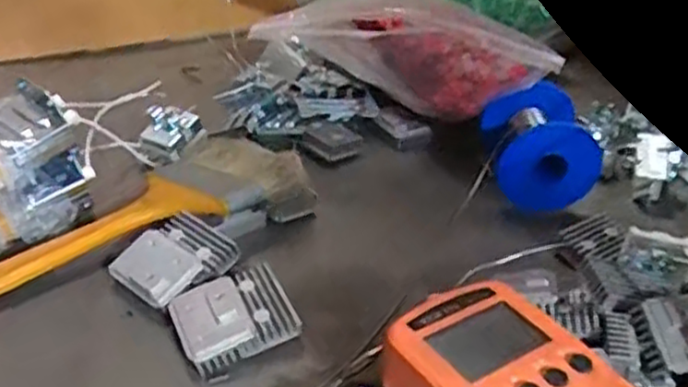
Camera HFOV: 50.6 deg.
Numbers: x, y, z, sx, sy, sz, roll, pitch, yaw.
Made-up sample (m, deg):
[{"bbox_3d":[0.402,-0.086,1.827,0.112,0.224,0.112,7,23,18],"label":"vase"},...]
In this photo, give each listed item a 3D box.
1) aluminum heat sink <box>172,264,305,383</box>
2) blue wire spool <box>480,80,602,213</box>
[{"bbox_3d":[-0.055,0.063,0.364,0.056,0.023,0.047,-17,39,-28],"label":"aluminum heat sink"},{"bbox_3d":[0.131,-0.034,0.492,0.064,0.057,0.073,2,34,-4],"label":"blue wire spool"}]

